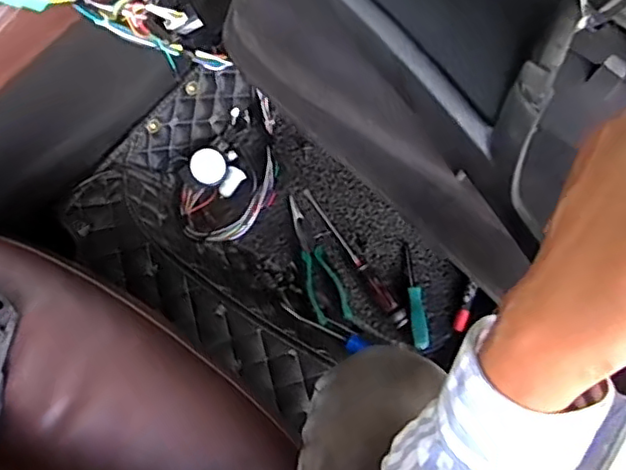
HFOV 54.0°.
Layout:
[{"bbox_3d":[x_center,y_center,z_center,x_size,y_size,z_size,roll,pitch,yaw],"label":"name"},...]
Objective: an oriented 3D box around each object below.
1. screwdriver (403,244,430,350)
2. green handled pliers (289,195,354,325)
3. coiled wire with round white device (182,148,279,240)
[{"bbox_3d":[0.142,0.085,0.859,0.020,0.019,0.152,-4,60,0],"label":"screwdriver"},{"bbox_3d":[0.005,0.033,0.867,0.053,0.012,0.187,-12,70,-16],"label":"green handled pliers"},{"bbox_3d":[-0.121,-0.058,0.867,0.137,0.044,0.138,-8,78,-1],"label":"coiled wire with round white device"}]

